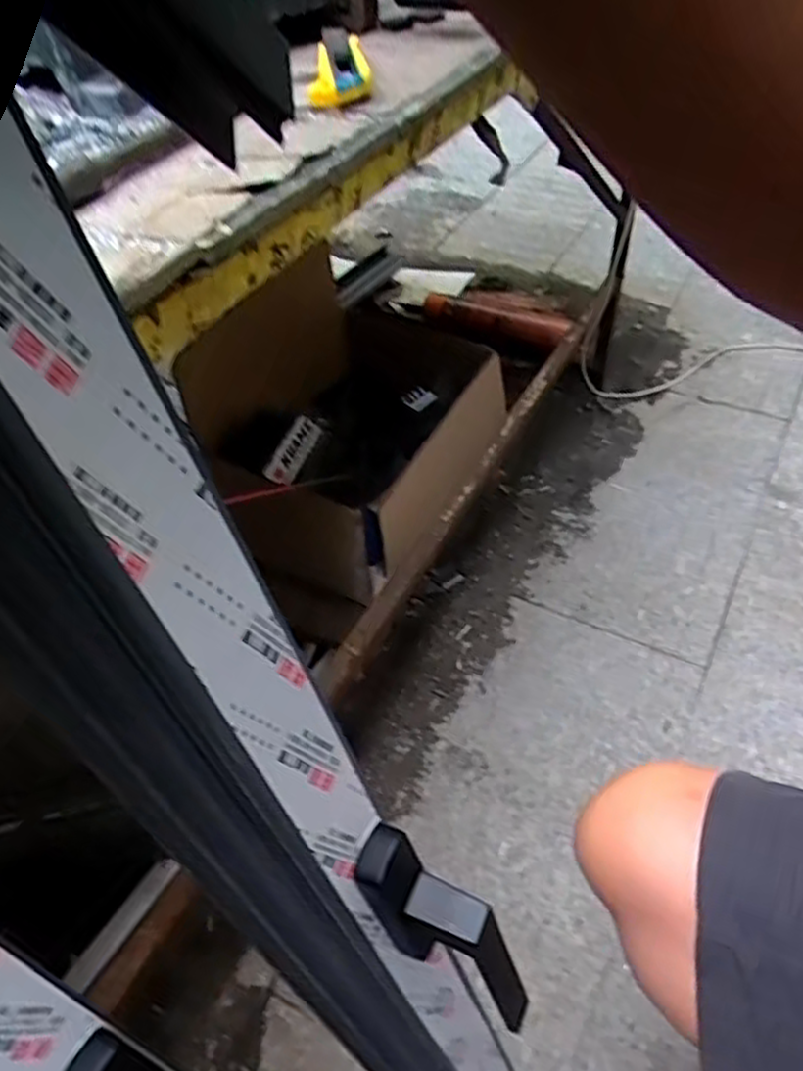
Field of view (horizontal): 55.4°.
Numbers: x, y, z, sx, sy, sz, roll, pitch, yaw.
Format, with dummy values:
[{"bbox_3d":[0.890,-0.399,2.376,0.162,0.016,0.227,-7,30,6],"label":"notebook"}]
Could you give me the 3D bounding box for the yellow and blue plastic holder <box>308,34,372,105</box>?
[{"bbox_3d":[-0.049,-0.359,0.594,0.046,0.018,0.129,-5,46,-1],"label":"yellow and blue plastic holder"}]

